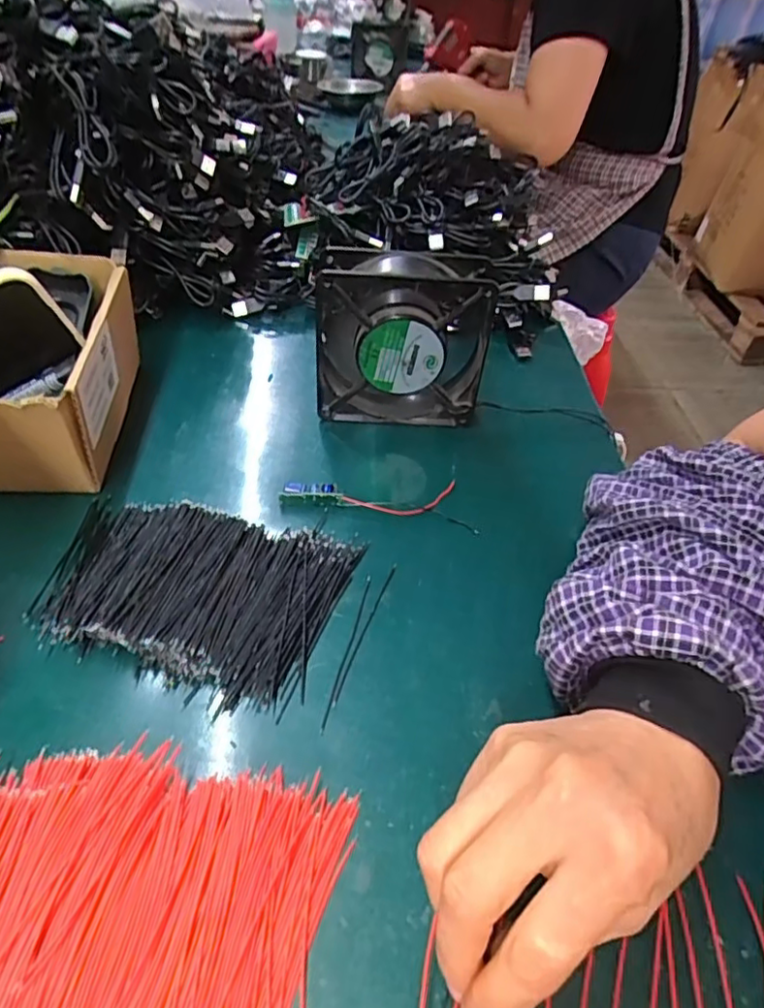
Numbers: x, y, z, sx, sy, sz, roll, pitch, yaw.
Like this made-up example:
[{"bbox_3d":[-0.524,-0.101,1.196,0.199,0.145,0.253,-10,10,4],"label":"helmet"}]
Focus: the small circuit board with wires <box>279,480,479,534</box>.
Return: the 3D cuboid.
[{"bbox_3d":[-0.001,-0.009,0.421,0.131,0.008,0.042,8,44,2],"label":"small circuit board with wires"}]

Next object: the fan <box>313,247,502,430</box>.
[{"bbox_3d":[0.014,-0.119,0.452,0.118,0.120,0.044,5,44,-1],"label":"fan"}]

